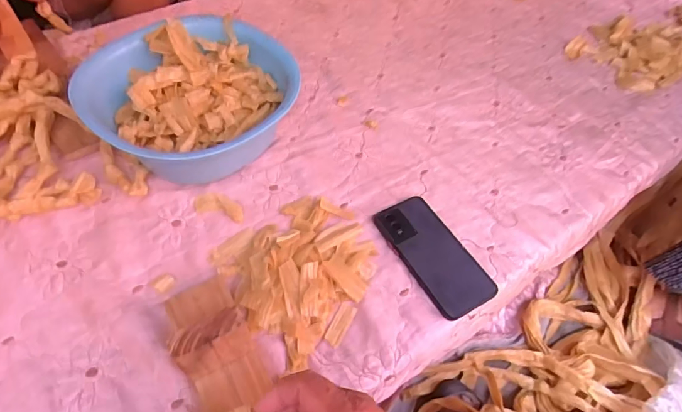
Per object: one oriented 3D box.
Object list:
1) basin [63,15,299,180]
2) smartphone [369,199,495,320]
[{"bbox_3d":[-0.204,-0.145,0.615,0.269,0.111,0.242,-28,62,-22],"label":"basin"},{"bbox_3d":[0.116,0.058,0.551,0.080,0.011,0.165,-24,60,-20],"label":"smartphone"}]

